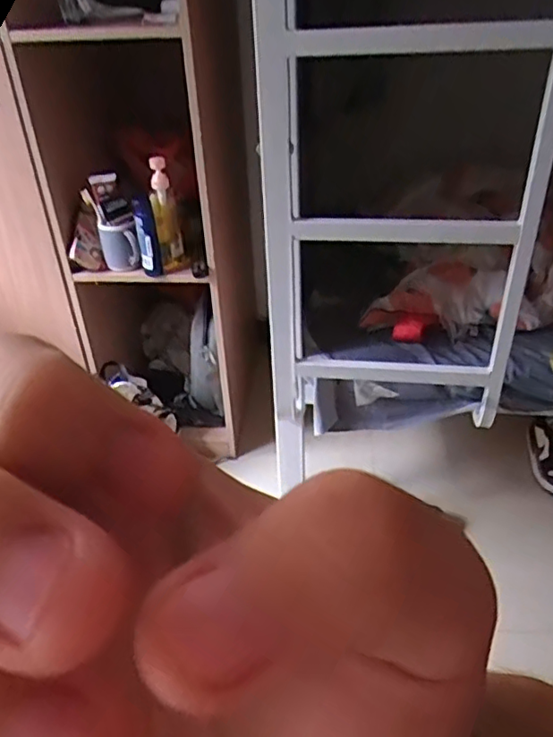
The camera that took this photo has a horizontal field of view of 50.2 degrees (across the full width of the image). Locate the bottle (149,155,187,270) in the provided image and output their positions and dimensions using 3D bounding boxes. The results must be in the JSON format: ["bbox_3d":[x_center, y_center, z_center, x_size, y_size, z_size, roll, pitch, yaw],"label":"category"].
[{"bbox_3d":[-0.244,-0.338,1.307,0.057,0.241,0.057,-4,35,-4],"label":"bottle"}]

